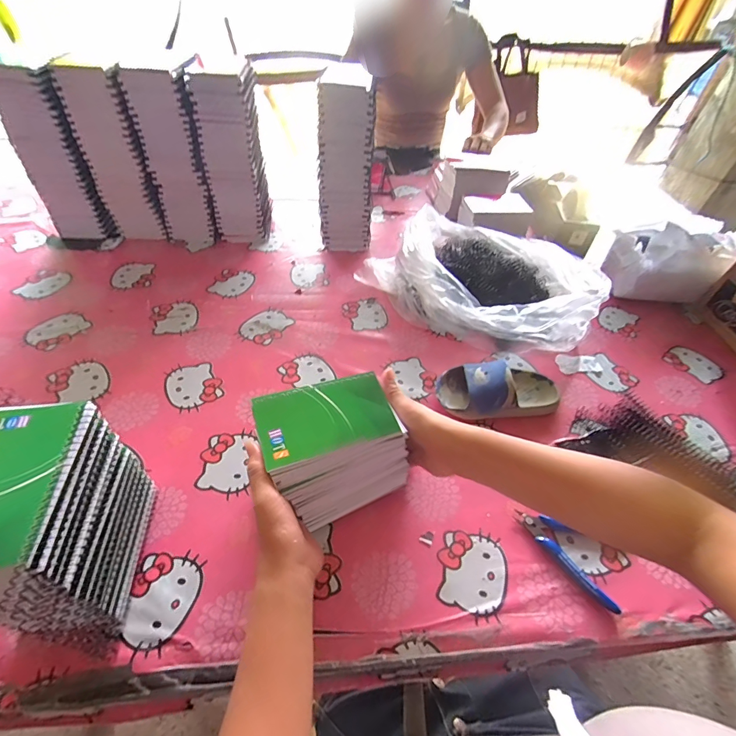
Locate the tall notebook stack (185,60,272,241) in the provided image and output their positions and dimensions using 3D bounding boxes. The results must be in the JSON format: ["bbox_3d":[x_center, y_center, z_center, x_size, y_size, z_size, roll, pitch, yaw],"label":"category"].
[{"bbox_3d":[-0.252,-0.396,0.733,0.101,0.283,0.115,-4,49,-9],"label":"tall notebook stack"}]

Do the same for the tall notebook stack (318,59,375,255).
[{"bbox_3d":[-0.042,-0.379,0.732,0.105,0.294,0.096,-1,49,-7],"label":"tall notebook stack"}]

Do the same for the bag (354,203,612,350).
[{"bbox_3d":[0.198,-0.159,0.676,0.267,0.116,0.376,-35,60,-30],"label":"bag"}]

